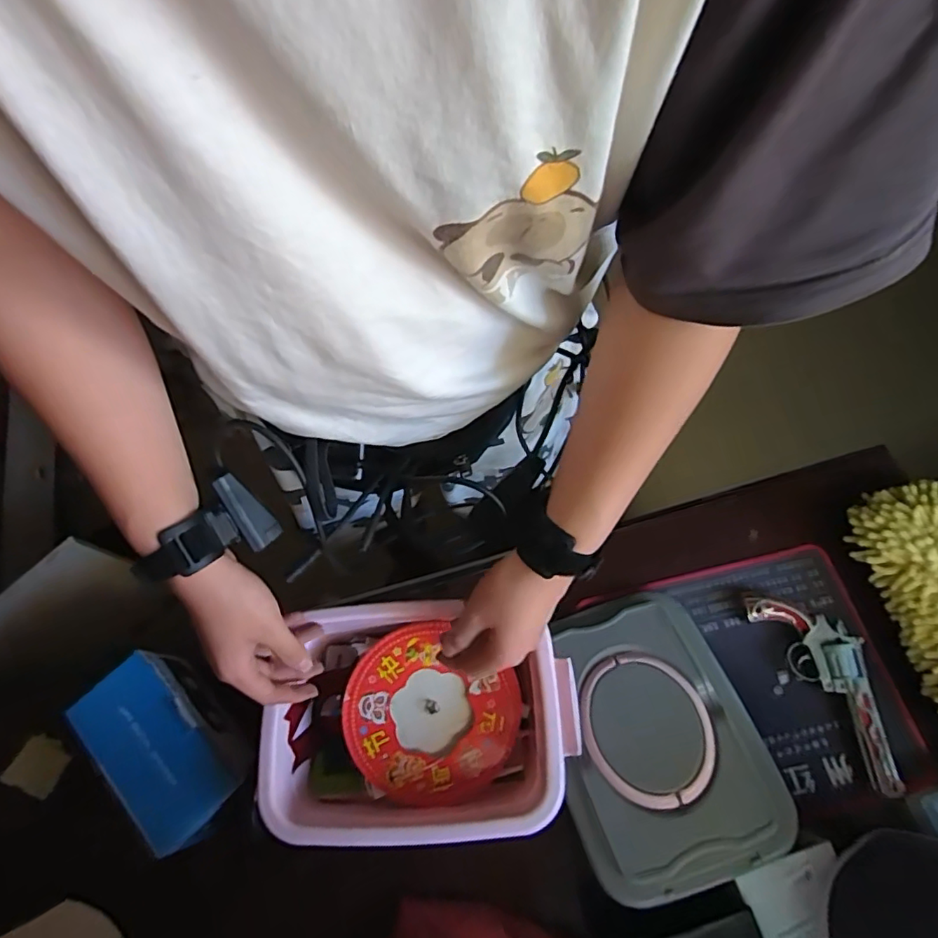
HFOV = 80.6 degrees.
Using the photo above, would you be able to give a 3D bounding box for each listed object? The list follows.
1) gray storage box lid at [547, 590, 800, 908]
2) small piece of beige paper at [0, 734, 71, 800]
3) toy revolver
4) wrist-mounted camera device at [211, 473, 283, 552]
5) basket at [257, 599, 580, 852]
[{"bbox_3d":[0.171,0.242,0.523,0.174,0.017,0.245,-16,53,2],"label":"gray storage box lid"},{"bbox_3d":[-0.450,0.311,0.580,0.049,0.007,0.049,35,39,-13],"label":"small piece of beige paper"},{"bbox_3d":[0.376,0.212,0.564,0.069,0.024,0.204,-27,71,-10],"label":"toy revolver"},{"bbox_3d":[-0.171,0.033,0.424,0.024,0.066,0.010,-33,30,-12],"label":"wrist-mounted camera device"},{"bbox_3d":[-0.047,0.223,0.498,0.245,0.094,0.178,0,69,0],"label":"basket"}]

